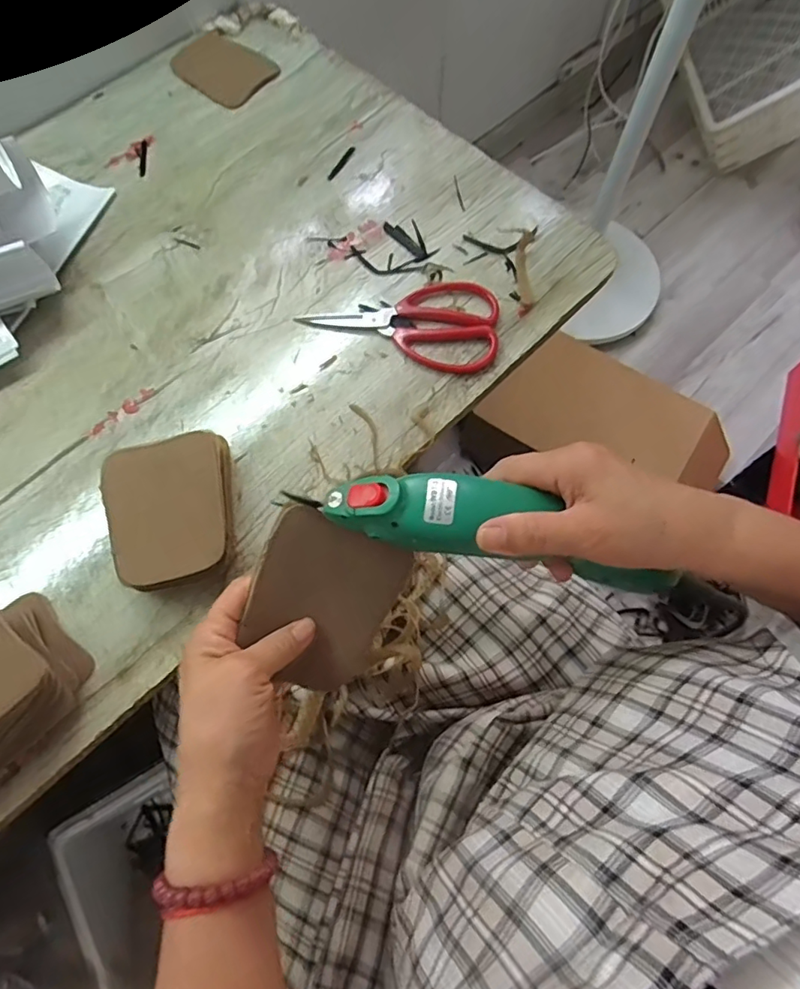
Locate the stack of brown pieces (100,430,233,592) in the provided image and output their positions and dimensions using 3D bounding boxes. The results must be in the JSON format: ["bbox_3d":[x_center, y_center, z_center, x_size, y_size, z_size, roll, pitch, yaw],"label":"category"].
[{"bbox_3d":[-0.180,0.014,0.440,0.092,0.043,0.114,-15,69,-5],"label":"stack of brown pieces"}]

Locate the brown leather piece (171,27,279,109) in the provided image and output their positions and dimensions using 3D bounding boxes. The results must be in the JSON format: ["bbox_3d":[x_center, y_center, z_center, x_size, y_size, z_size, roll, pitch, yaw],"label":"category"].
[{"bbox_3d":[-0.216,-0.522,0.673,0.122,0.008,0.090,38,74,15],"label":"brown leather piece"}]

